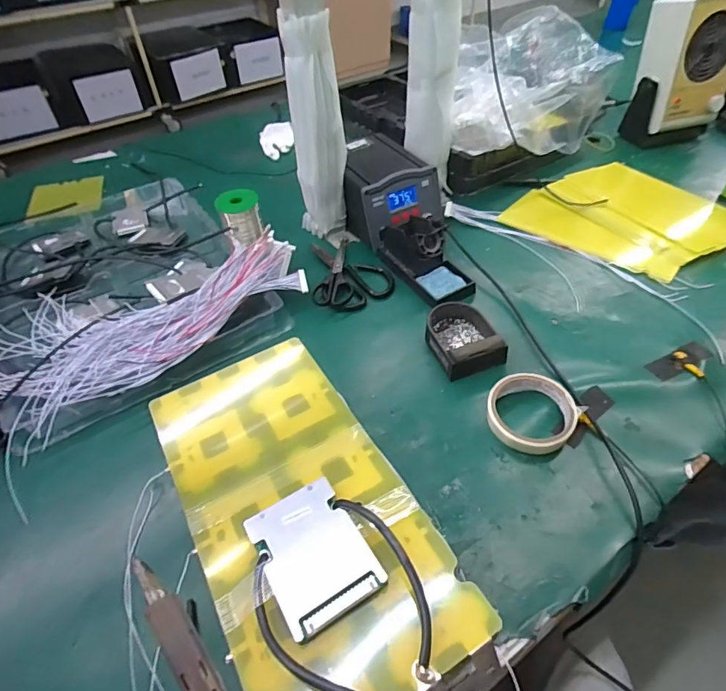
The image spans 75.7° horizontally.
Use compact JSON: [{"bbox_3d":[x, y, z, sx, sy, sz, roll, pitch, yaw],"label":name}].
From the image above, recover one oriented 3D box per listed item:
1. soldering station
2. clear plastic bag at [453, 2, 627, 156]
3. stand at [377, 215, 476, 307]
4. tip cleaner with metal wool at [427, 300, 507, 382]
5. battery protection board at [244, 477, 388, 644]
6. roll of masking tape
[{"bbox_3d":[0.029,-0.250,0.769,0.131,0.101,0.172,-26,51,-21],"label":"soldering station"},{"bbox_3d":[0.269,-0.456,0.813,0.234,0.164,0.293,3,47,5],"label":"clear plastic bag"},{"bbox_3d":[0.091,-0.135,0.674,0.083,0.069,0.163,-23,50,-19],"label":"stand"},{"bbox_3d":[0.123,-0.013,0.589,0.081,0.033,0.108,-14,48,-10],"label":"tip cleaner with metal wool"},{"bbox_3d":[-0.031,0.126,0.287,0.059,0.005,0.079,-25,51,-20],"label":"battery protection board"},{"bbox_3d":[0.182,0.073,0.507,0.091,0.031,0.082,31,55,27],"label":"roll of masking tape"}]

